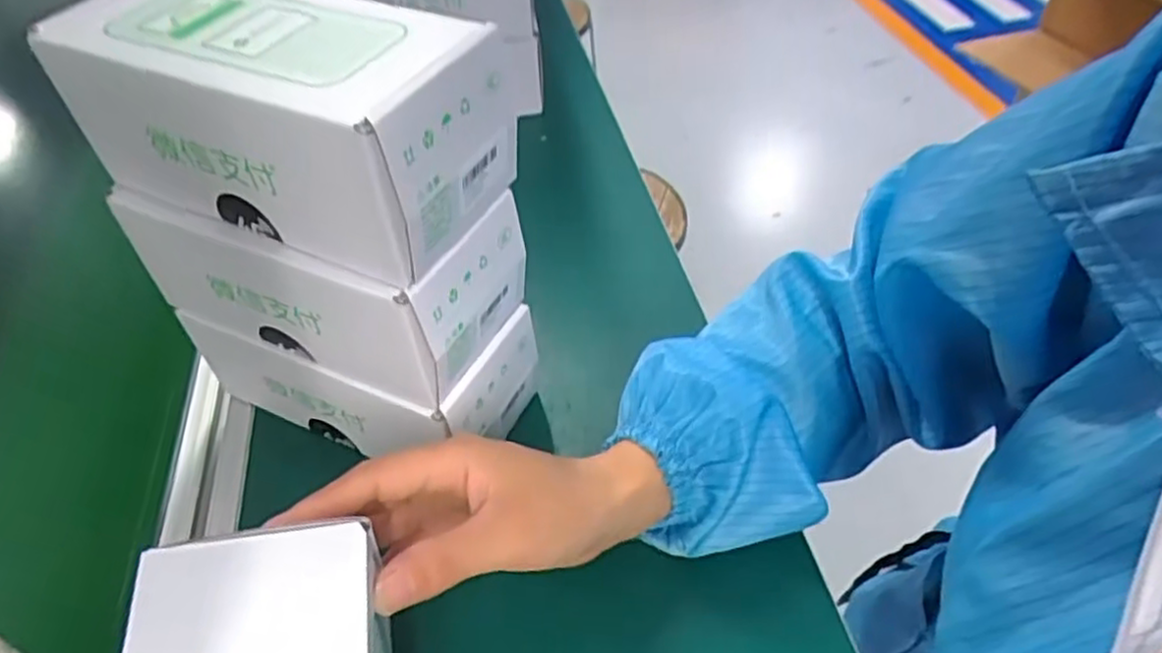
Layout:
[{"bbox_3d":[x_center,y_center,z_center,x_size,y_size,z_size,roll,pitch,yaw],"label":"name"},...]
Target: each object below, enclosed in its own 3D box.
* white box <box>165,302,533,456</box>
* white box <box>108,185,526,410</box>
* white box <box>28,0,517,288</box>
[{"bbox_3d":[-0.126,0.015,0.420,0.179,0.076,0.083,16,50,18],"label":"white box"},{"bbox_3d":[-0.129,-0.037,0.368,0.176,0.077,0.084,16,50,18],"label":"white box"},{"bbox_3d":[-0.127,-0.096,0.317,0.176,0.079,0.086,17,50,19],"label":"white box"}]

